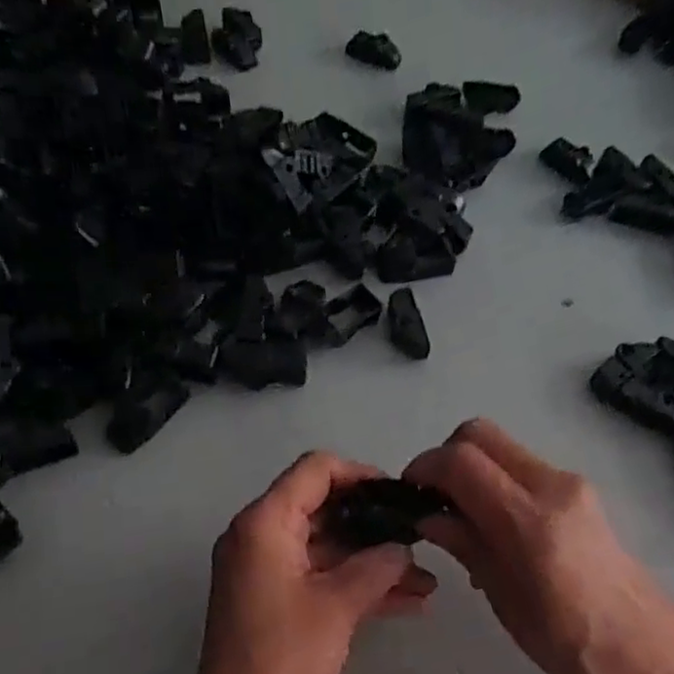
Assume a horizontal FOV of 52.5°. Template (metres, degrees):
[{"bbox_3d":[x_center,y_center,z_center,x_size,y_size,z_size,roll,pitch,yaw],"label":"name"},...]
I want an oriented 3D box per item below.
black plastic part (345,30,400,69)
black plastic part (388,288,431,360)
[{"bbox_3d":[0.032,-0.239,0.569,0.046,0.012,0.025,20,58,8],"label":"black plastic part"},{"bbox_3d":[0.043,-0.009,0.420,0.018,0.010,0.045,-13,73,-12],"label":"black plastic part"}]

